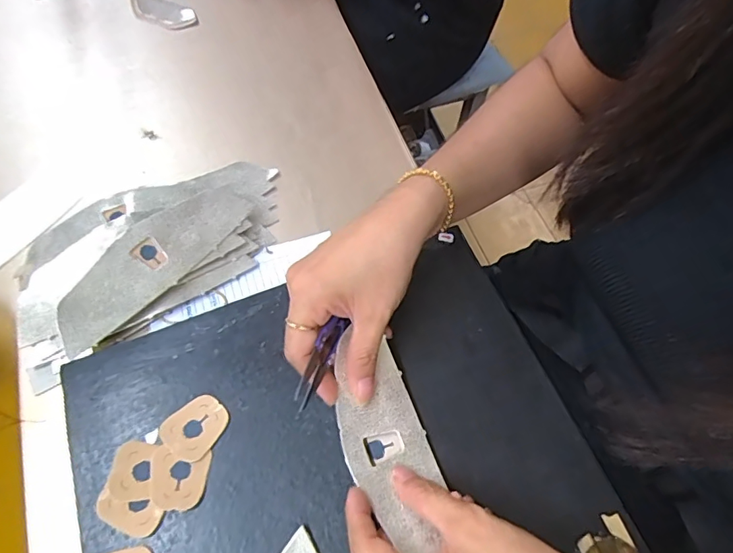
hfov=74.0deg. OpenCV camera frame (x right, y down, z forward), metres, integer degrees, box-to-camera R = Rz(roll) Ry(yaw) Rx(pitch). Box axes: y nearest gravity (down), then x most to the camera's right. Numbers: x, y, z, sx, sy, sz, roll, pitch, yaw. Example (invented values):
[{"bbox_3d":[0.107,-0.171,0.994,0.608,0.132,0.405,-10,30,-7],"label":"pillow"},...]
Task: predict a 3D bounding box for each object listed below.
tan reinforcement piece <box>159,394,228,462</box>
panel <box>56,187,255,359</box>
[{"bbox_3d":[-0.108,0.095,0.307,0.033,0.004,0.039,40,67,17],"label":"tan reinforcement piece"},{"bbox_3d":[-0.156,-0.015,0.358,0.158,0.005,0.049,-43,94,-23],"label":"panel"}]

